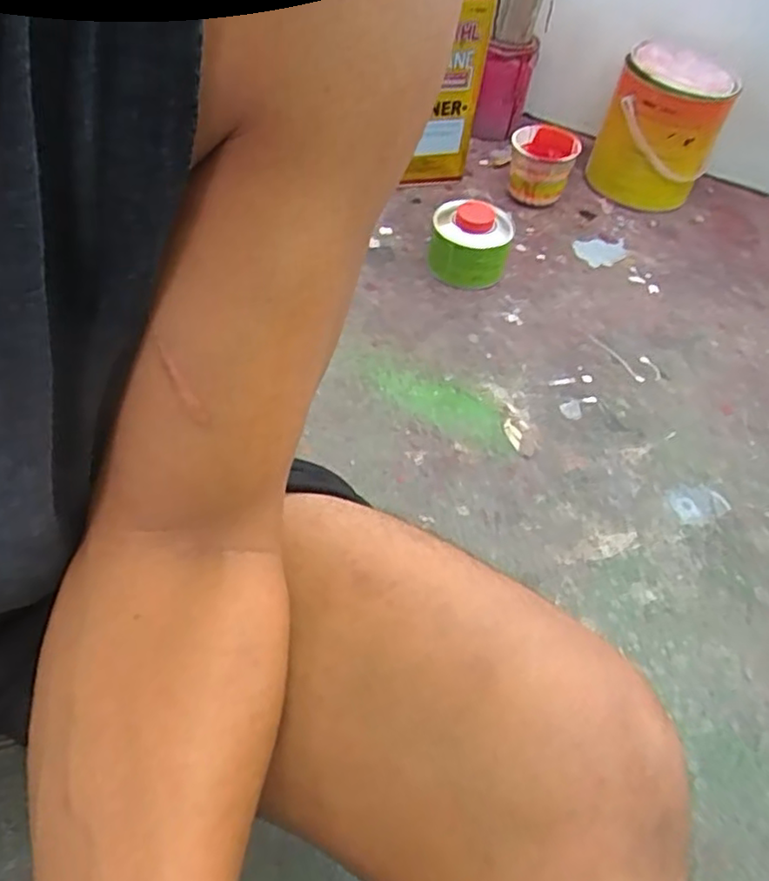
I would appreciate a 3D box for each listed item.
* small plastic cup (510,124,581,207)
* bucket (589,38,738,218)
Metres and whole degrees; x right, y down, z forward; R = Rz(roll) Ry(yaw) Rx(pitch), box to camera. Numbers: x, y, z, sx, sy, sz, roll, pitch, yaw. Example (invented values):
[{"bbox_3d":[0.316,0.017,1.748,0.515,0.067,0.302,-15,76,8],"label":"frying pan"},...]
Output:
[{"bbox_3d":[0.223,-0.389,0.943,0.090,0.078,0.096,3,51,-4],"label":"small plastic cup"},{"bbox_3d":[0.401,-0.454,0.959,0.158,0.164,0.164,3,51,-4],"label":"bucket"}]

